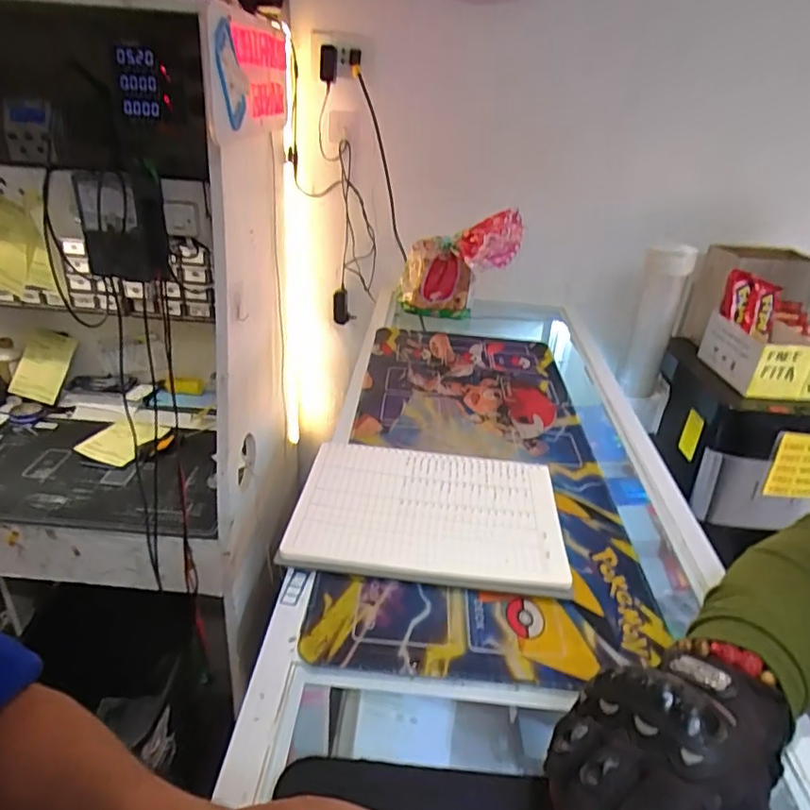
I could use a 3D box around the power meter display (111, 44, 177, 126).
[{"bbox_3d":[-0.313,-0.385,0.716,0.092,0.087,0.006,15,44,16],"label":"power meter display"}]

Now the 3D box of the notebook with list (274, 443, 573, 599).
[{"bbox_3d":[0.024,0.104,0.599,0.256,0.013,0.194,7,29,2],"label":"notebook with list"}]

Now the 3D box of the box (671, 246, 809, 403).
[{"bbox_3d":[0.702,-0.206,1.075,0.254,0.290,0.303,2,29,-4],"label":"box"}]

